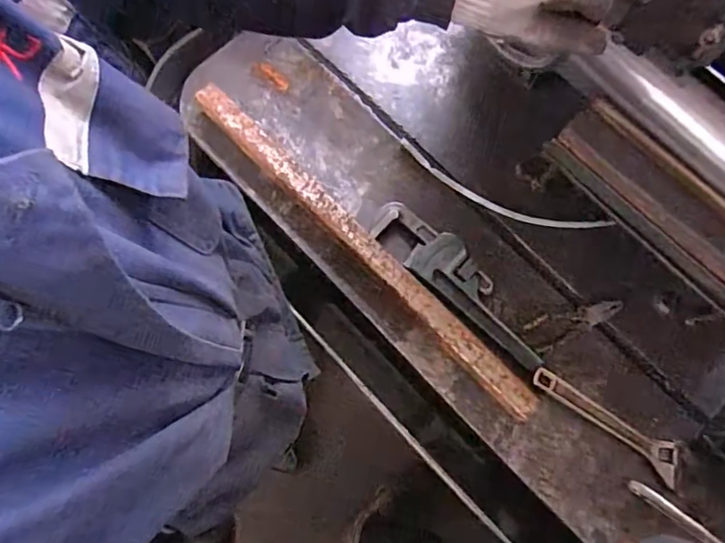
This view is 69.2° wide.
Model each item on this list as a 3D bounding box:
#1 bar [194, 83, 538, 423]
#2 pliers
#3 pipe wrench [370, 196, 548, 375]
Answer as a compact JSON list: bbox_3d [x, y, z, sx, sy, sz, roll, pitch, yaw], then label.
[{"bbox_3d":[-0.012,-0.054,0.916,0.050,0.064,0.801,-44,81,-11],"label":"bar"},{"bbox_3d":[0.362,0.080,0.901,0.163,0.015,0.055,-26,78,-7],"label":"pliers"},{"bbox_3d":[0.173,0.014,0.915,0.360,0.029,0.093,40,79,8],"label":"pipe wrench"}]

